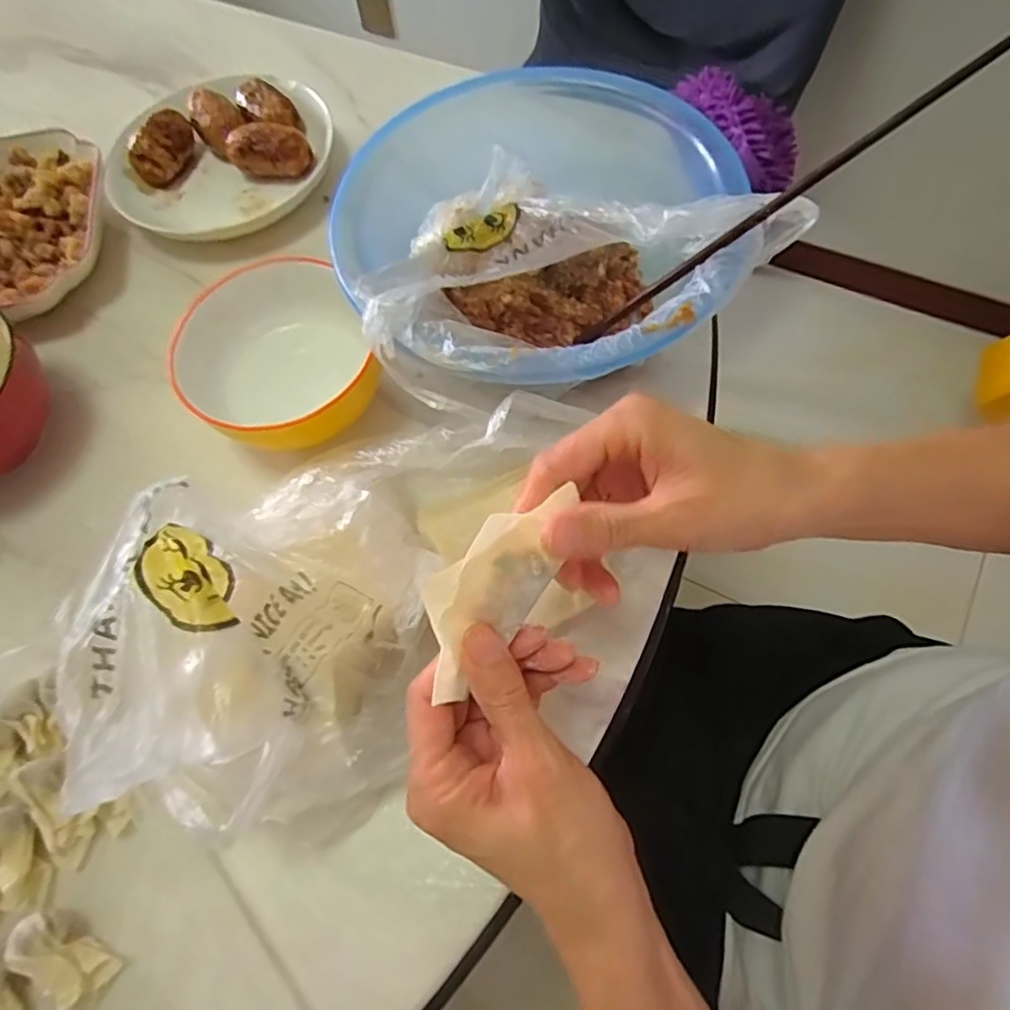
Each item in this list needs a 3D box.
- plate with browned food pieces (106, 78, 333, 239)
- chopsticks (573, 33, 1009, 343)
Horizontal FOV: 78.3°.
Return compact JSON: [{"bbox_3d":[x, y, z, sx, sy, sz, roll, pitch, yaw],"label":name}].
[{"bbox_3d":[-0.229,-0.282,0.500,0.178,0.044,0.148,-38,69,-13],"label":"plate with browned food pieces"},{"bbox_3d":[0.132,-0.151,0.333,0.010,0.242,0.008,17,58,-39],"label":"chopsticks"}]

